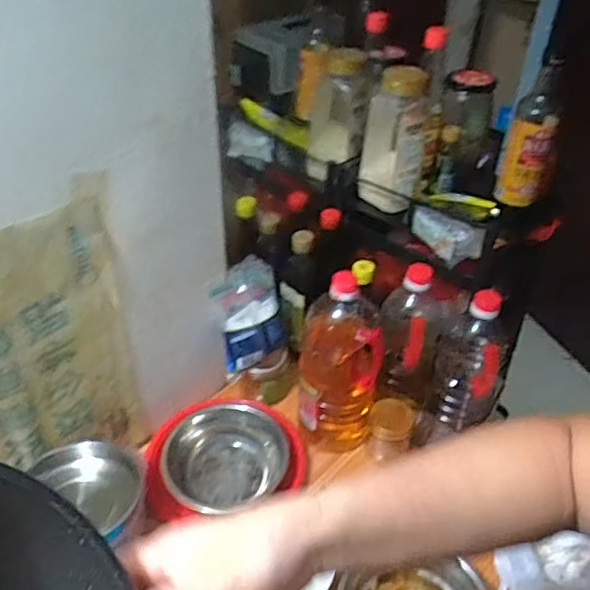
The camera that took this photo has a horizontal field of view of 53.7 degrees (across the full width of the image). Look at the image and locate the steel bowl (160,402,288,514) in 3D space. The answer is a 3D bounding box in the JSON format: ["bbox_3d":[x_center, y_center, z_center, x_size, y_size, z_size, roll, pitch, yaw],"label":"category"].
[{"bbox_3d":[-0.094,0.232,0.805,0.163,0.073,0.158,1,39,-1],"label":"steel bowl"}]

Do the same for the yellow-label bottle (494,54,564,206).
[{"bbox_3d":[0.340,-0.222,0.825,0.073,0.191,0.065,17,41,18],"label":"yellow-label bottle"}]

